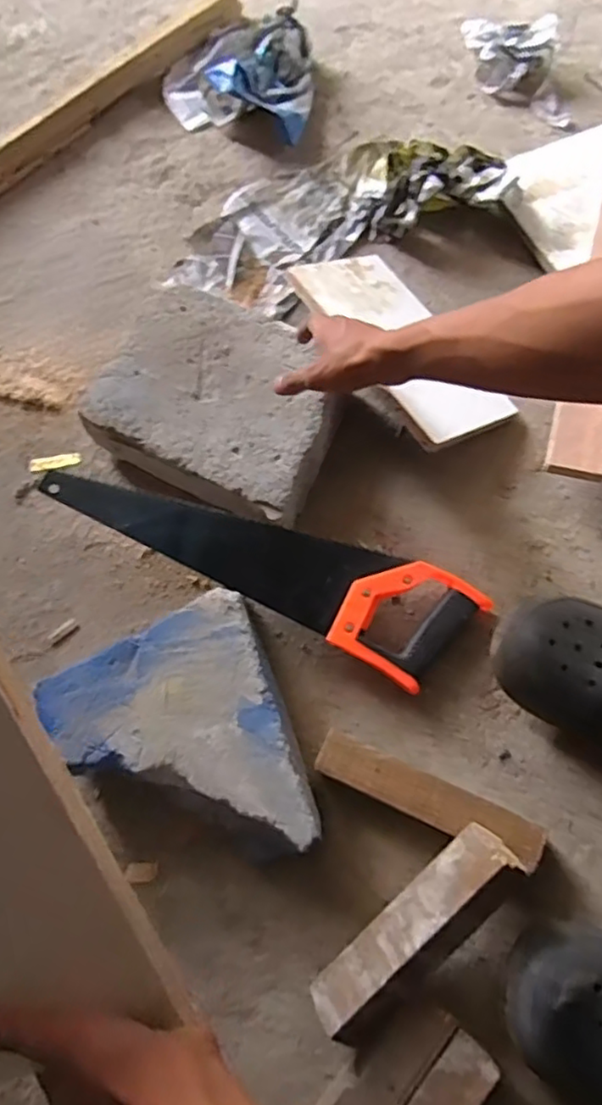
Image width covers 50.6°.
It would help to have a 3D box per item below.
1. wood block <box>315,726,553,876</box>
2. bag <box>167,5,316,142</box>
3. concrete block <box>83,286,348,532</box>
[{"bbox_3d":[0.108,0.213,0.557,0.194,0.050,0.039,23,74,11],"label":"wood block"},{"bbox_3d":[-0.081,-0.666,0.873,0.223,0.075,0.182,18,73,10],"label":"bag"},{"bbox_3d":[-0.081,-0.154,0.693,0.251,0.080,0.199,25,74,12],"label":"concrete block"}]

